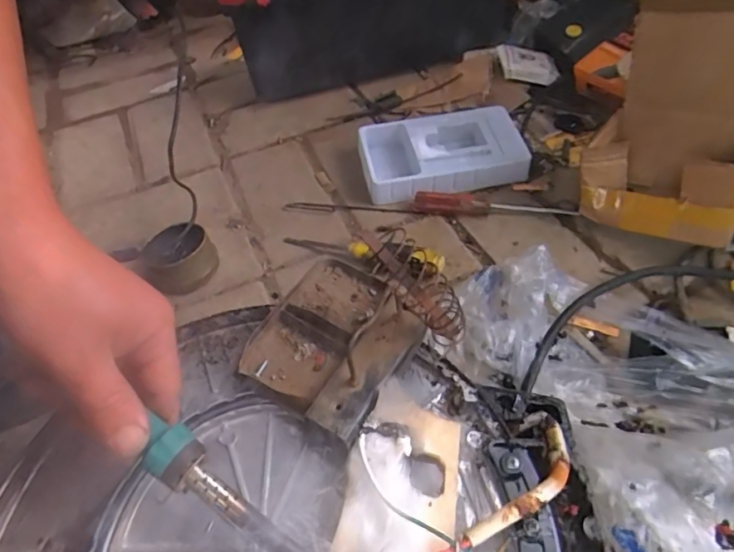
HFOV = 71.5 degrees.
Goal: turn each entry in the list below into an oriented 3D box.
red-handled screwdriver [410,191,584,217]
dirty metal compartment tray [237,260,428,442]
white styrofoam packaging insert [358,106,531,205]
[{"bbox_3d":[0.130,-0.074,0.531,0.161,0.015,0.022,1,50,9],"label":"red-handled screwdriver"},{"bbox_3d":[-0.023,0.042,0.354,0.105,0.030,0.113,25,57,26],"label":"dirty metal compartment tray"},{"bbox_3d":[0.084,-0.140,0.584,0.177,0.036,0.114,-12,49,-3],"label":"white styrofoam packaging insert"}]

